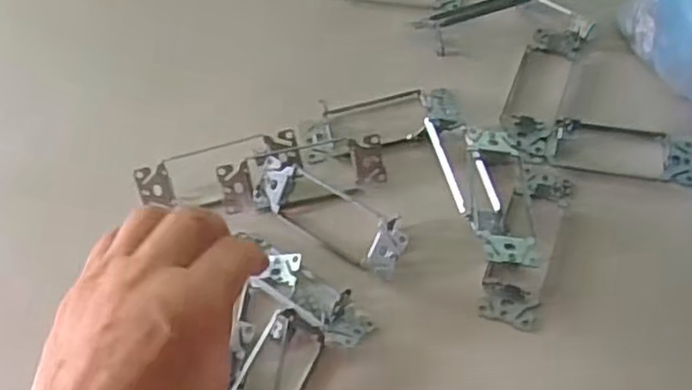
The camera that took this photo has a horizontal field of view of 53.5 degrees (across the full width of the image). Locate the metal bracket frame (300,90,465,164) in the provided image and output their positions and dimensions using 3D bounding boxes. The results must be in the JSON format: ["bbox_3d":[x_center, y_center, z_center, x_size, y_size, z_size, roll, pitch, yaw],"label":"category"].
[{"bbox_3d":[0.022,-0.053,0.462,0.108,0.020,0.043,-8,63,0],"label":"metal bracket frame"}]

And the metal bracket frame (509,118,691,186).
[{"bbox_3d":[0.170,-0.035,0.448,0.116,0.021,0.039,9,64,8],"label":"metal bracket frame"}]

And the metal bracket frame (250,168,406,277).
[{"bbox_3d":[-0.008,0.011,0.431,0.103,0.023,0.039,28,68,17],"label":"metal bracket frame"}]

